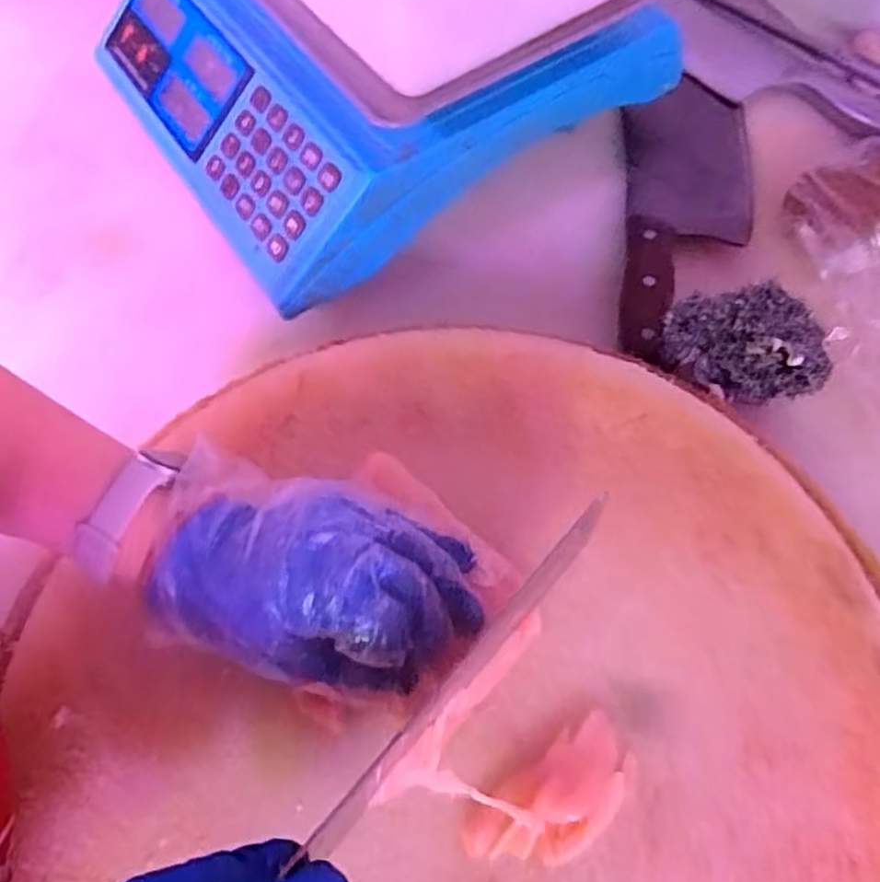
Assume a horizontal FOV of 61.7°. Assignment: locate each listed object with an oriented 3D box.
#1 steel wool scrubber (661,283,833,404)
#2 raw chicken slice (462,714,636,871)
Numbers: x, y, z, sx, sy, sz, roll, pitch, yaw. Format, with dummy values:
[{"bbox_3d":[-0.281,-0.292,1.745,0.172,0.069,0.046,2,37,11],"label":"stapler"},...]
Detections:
[{"bbox_3d":[0.183,-0.058,0.444,0.089,0.030,0.066,1,104,19],"label":"steel wool scrubber"},{"bbox_3d":[0.049,0.154,0.314,0.077,0.022,0.039,-35,69,-11],"label":"raw chicken slice"}]

